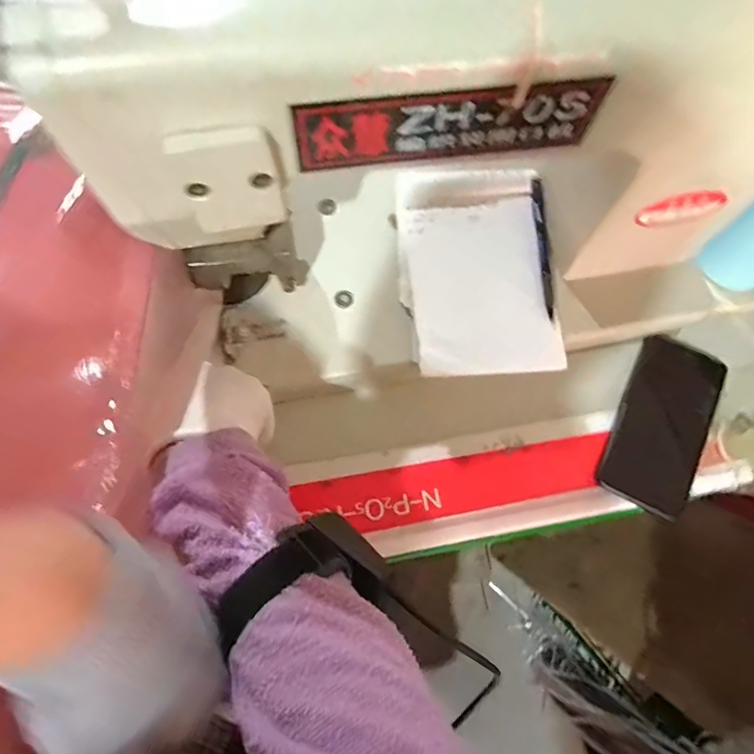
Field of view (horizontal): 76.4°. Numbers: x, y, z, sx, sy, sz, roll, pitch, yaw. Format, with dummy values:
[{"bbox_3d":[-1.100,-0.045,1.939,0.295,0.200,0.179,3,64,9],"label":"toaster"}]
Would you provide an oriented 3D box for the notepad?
[{"bbox_3d":[0.089,-0.098,0.433,0.127,0.016,0.197,-5,73,-3],"label":"notepad"}]

